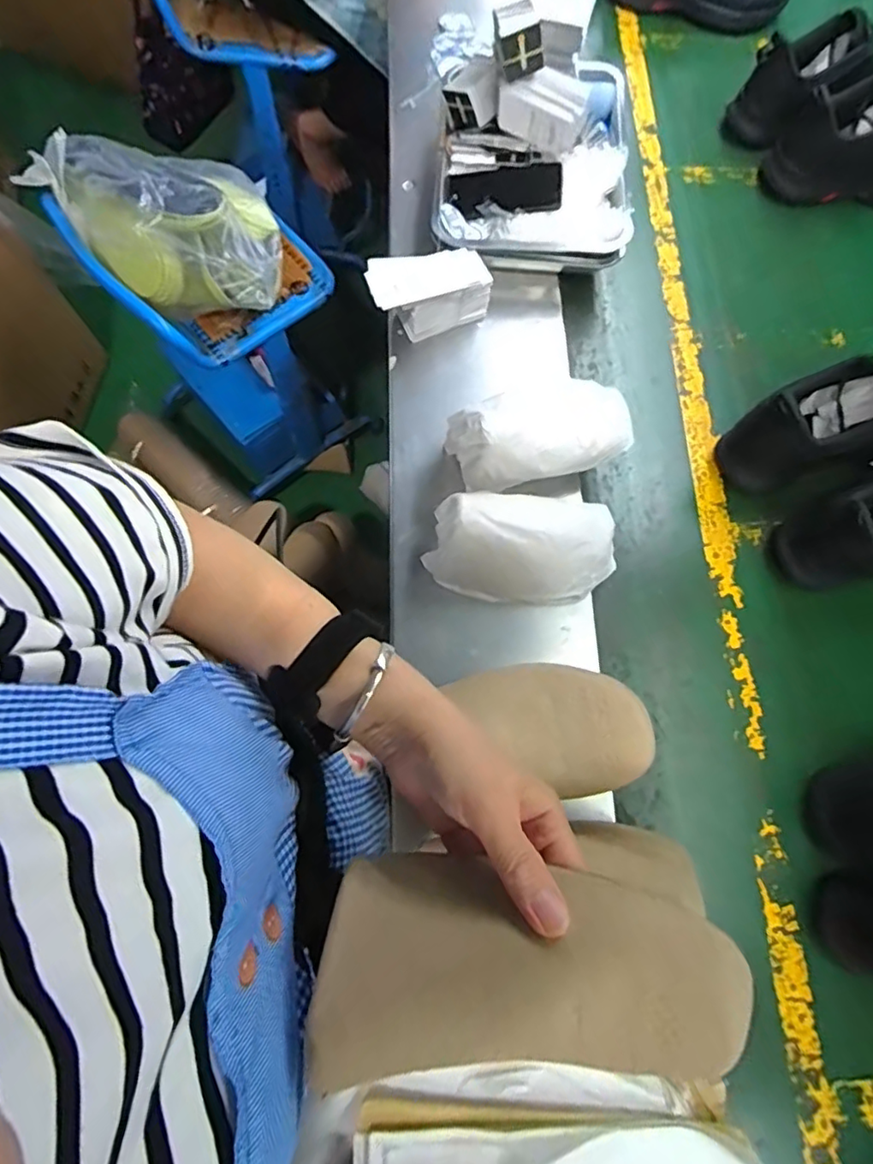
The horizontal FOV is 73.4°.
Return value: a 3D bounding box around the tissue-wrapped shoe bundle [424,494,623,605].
[{"bbox_3d":[0.098,-0.036,0.671,0.207,0.133,0.106,-1,74,-2],"label":"tissue-wrapped shoe bundle"}]

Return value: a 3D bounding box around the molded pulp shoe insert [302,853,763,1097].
[{"bbox_3d":[0.039,0.178,0.262,0.179,0.042,0.086,-2,73,10],"label":"molded pulp shoe insert"}]

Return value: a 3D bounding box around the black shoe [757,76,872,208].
[{"bbox_3d":[0.645,-0.629,0.853,0.282,0.147,0.089,3,74,-1],"label":"black shoe"}]

